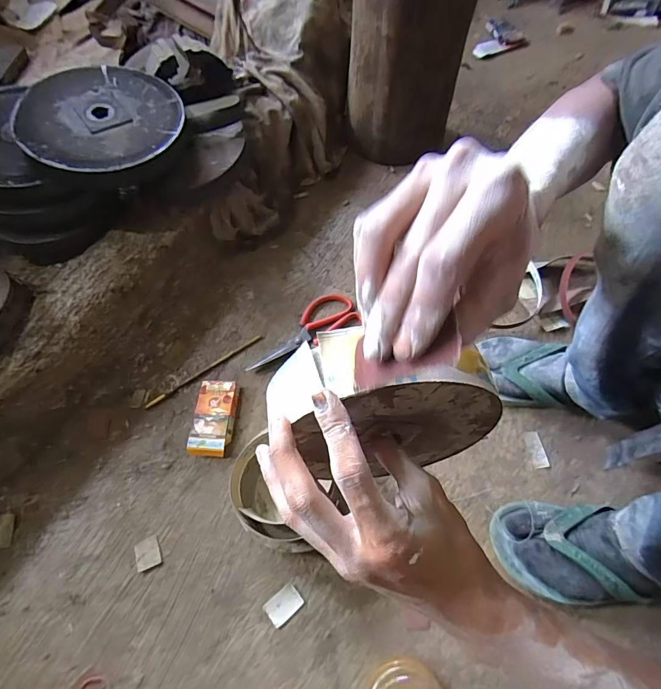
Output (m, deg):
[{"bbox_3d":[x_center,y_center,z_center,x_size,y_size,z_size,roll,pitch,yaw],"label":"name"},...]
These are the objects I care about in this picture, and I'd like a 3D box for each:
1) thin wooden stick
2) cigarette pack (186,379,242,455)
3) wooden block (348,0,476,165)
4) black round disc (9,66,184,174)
[{"bbox_3d":[-0.193,0.040,0.603,0.198,0.004,0.009,-33,66,-12],"label":"thin wooden stick"},{"bbox_3d":[-0.165,0.105,0.559,0.055,0.021,0.106,3,64,5],"label":"cigarette pack"},{"bbox_3d":[0.136,-0.503,0.694,0.202,0.277,0.155,2,63,4],"label":"wooden block"},{"bbox_3d":[-0.333,-0.330,0.561,0.215,0.010,0.211,3,64,-7],"label":"black round disc"}]

